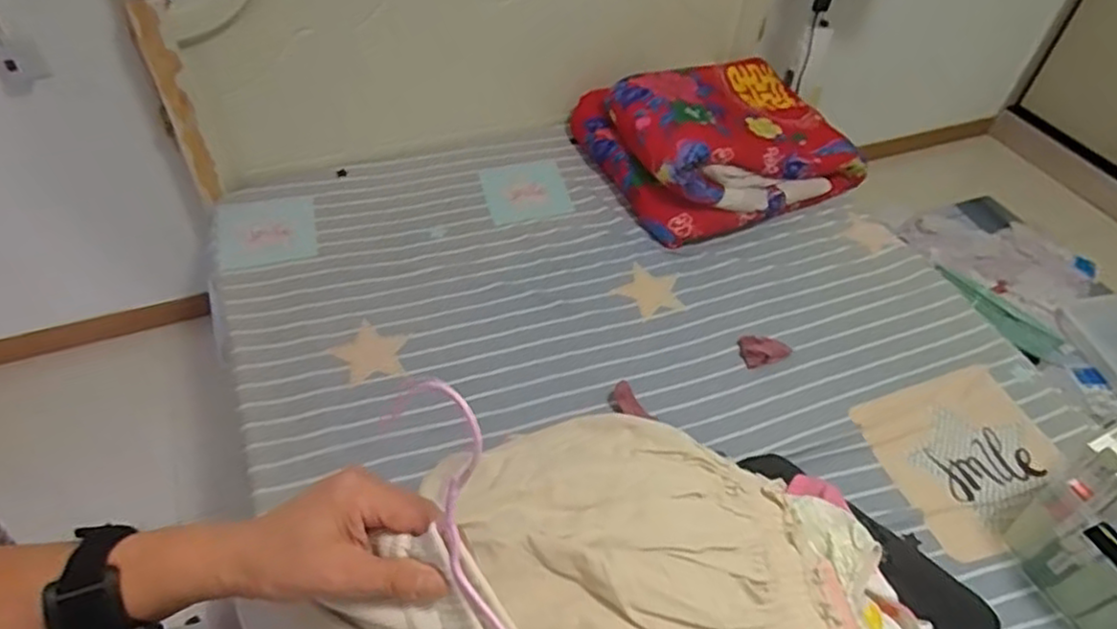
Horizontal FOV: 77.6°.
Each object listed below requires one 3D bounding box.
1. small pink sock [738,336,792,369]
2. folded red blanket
[{"bbox_3d":[0.413,0.070,1.384,0.102,0.021,0.065,-7,47,-11],"label":"small pink sock"},{"bbox_3d":[0.387,-0.456,1.748,0.557,0.229,0.530,-17,49,-20],"label":"folded red blanket"}]

